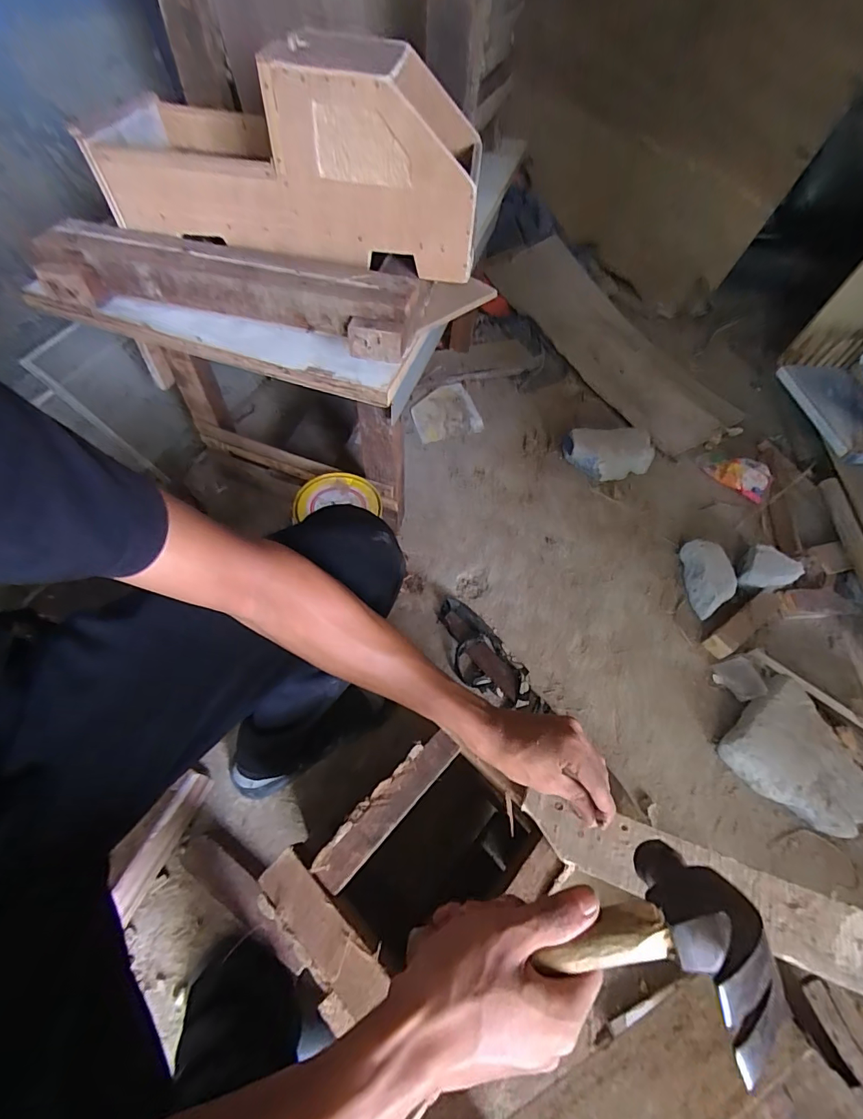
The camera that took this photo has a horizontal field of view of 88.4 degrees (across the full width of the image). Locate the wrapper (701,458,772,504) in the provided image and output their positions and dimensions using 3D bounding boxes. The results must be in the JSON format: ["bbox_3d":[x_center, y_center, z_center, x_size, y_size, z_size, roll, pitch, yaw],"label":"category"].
[{"bbox_3d":[0.753,-0.211,1.085,0.149,0.042,0.093,39,62,17],"label":"wrapper"}]

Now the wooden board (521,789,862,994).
[{"bbox_3d":[0.223,0.281,0.390,0.284,0.015,0.056,16,59,13],"label":"wooden board"}]

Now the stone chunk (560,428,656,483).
[{"bbox_3d":[0.427,-0.253,1.056,0.205,0.070,0.118,-9,60,-12],"label":"stone chunk"}]

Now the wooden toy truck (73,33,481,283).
[{"bbox_3d":[-0.146,-0.422,0.458,0.383,0.152,0.177,18,58,4],"label":"wooden toy truck"}]

